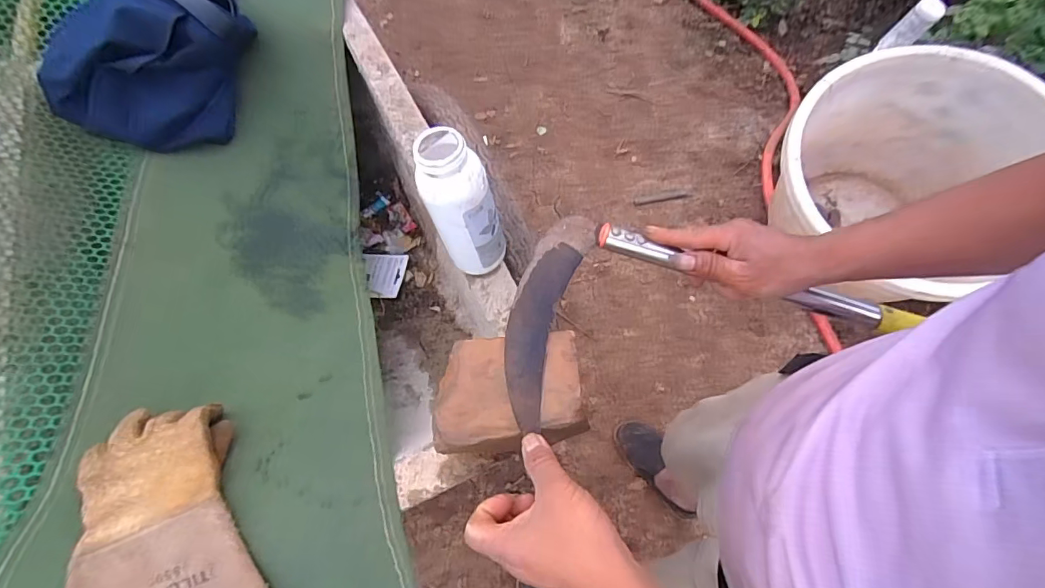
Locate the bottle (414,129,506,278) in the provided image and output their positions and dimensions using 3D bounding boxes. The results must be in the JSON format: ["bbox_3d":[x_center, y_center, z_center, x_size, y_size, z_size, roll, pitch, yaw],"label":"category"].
[{"bbox_3d":[-0.061,-0.090,0.508,0.075,0.162,0.069,0,66,1],"label":"bottle"}]

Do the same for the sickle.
[{"bbox_3d":[0.170,0.016,0.451,0.371,0.021,0.193,-1,66,-5],"label":"sickle"}]

